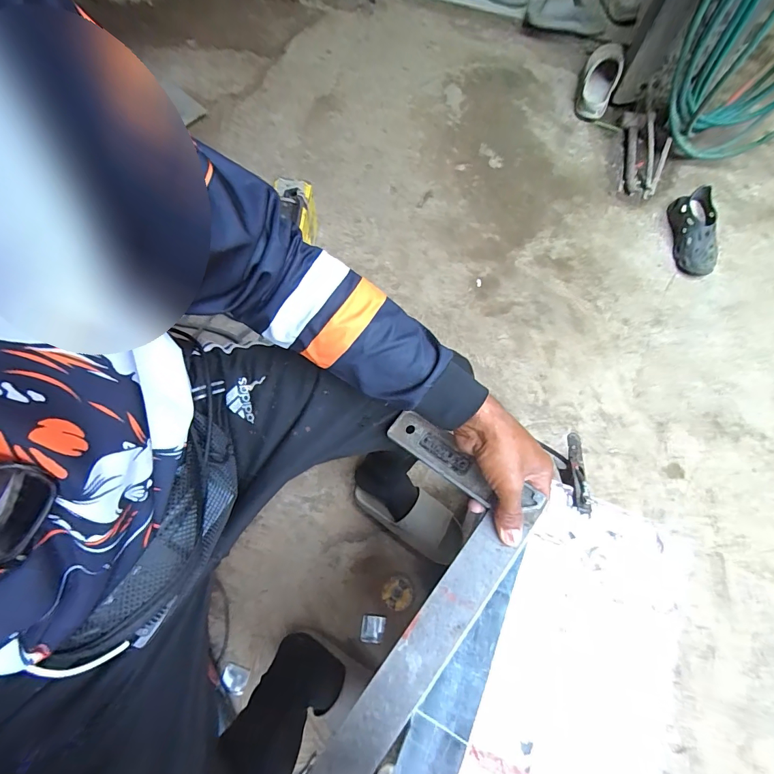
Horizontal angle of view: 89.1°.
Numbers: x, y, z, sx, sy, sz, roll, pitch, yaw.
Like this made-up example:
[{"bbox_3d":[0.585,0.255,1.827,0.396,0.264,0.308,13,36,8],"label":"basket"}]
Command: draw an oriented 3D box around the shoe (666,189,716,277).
[{"bbox_3d":[0.940,-0.475,1.196,0.111,0.081,0.275,6,68,2],"label":"shoe"}]

